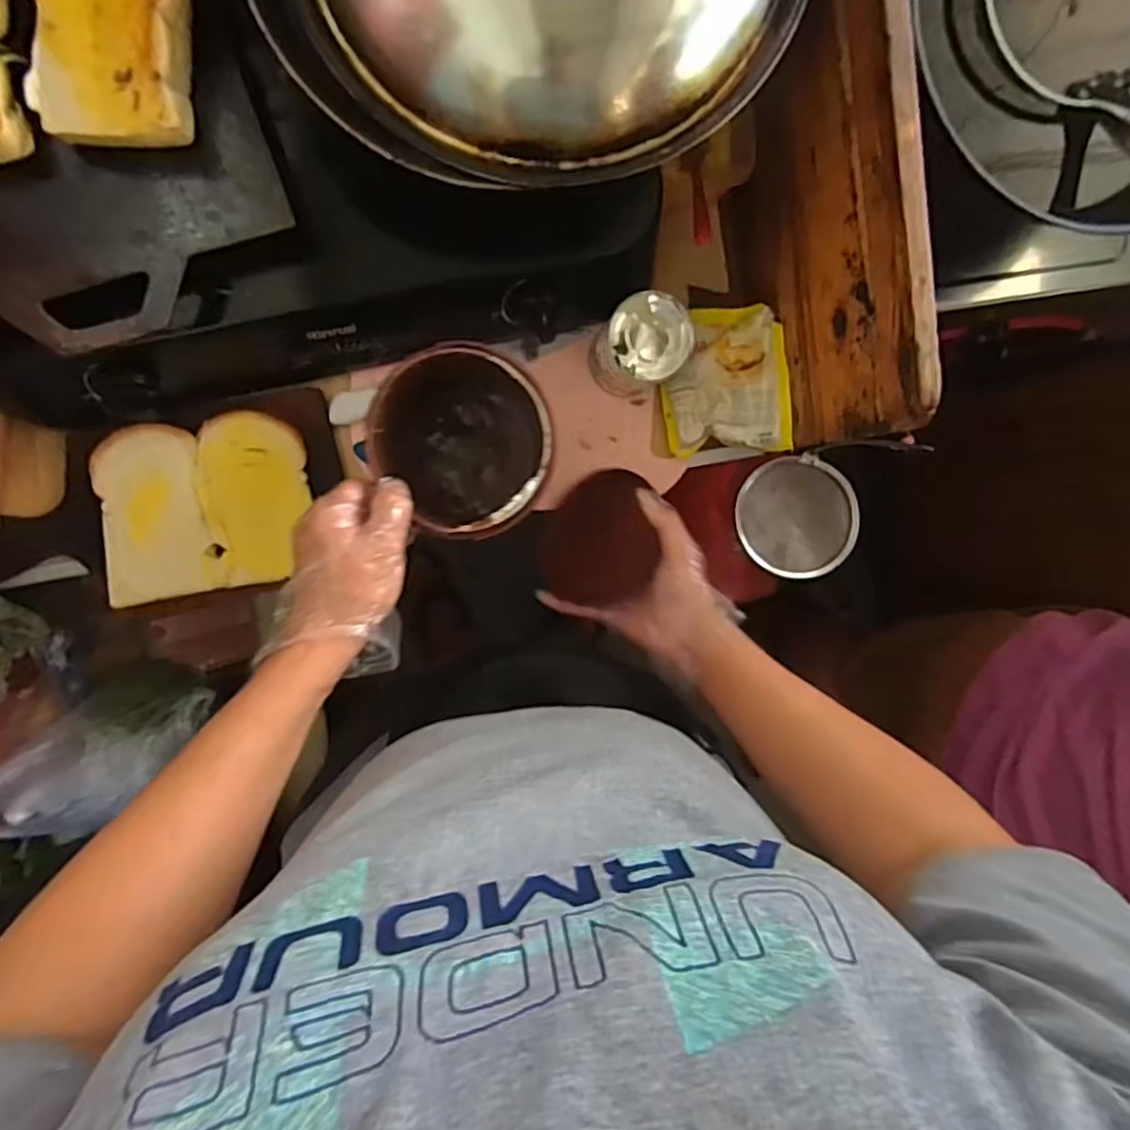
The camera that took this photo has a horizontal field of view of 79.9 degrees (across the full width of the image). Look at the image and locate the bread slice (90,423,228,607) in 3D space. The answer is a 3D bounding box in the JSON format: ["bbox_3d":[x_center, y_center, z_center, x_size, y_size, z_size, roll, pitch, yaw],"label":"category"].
[{"bbox_3d":[-0.363,-0.045,0.598,0.092,0.012,0.150,-9,98,-5],"label":"bread slice"}]

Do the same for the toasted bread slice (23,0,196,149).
[{"bbox_3d":[-0.286,-0.348,0.423,0.094,0.027,0.154,5,96,-7],"label":"toasted bread slice"}]

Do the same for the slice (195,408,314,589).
[{"bbox_3d":[-0.282,-0.060,0.614,0.089,0.013,0.152,-3,97,-6],"label":"slice"}]

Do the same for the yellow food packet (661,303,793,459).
[{"bbox_3d":[0.154,-0.176,0.649,0.116,0.013,0.133,-1,97,25],"label":"yellow food packet"}]

